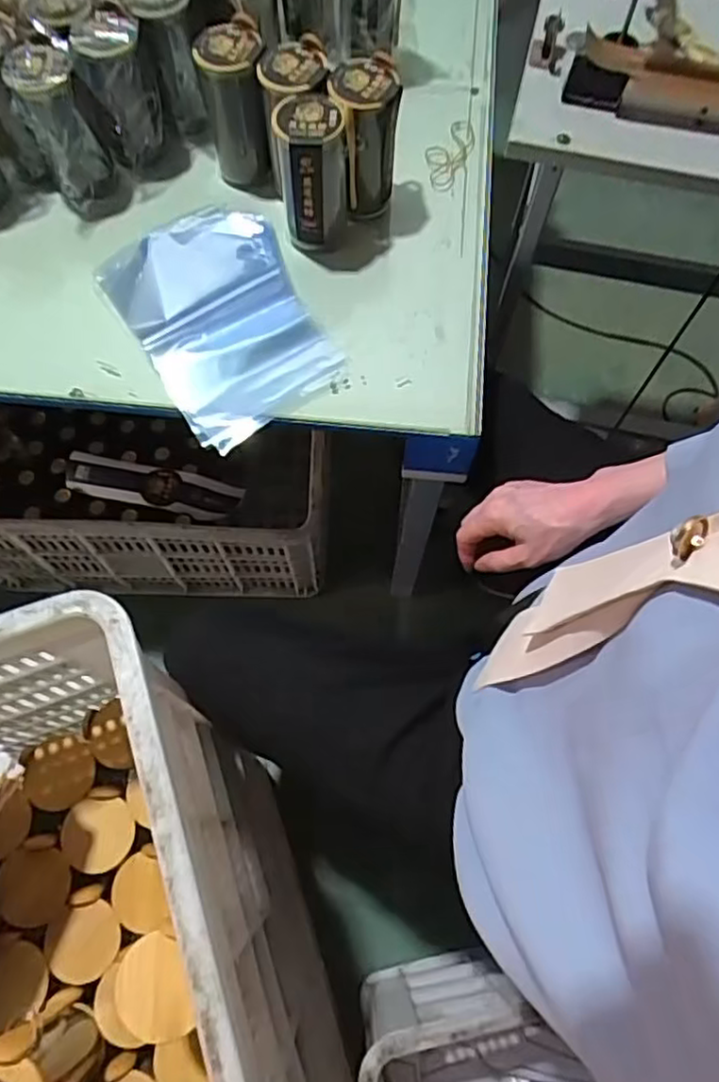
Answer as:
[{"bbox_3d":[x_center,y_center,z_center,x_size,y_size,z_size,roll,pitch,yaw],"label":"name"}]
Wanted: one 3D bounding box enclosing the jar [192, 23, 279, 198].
[{"bbox_3d":[-0.134,-0.472,0.746,0.068,0.135,0.084,-8,68,-5],"label":"jar"}]

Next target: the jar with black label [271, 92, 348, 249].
[{"bbox_3d":[-0.047,-0.376,0.700,0.068,0.130,0.070,1,67,-1],"label":"jar with black label"}]

